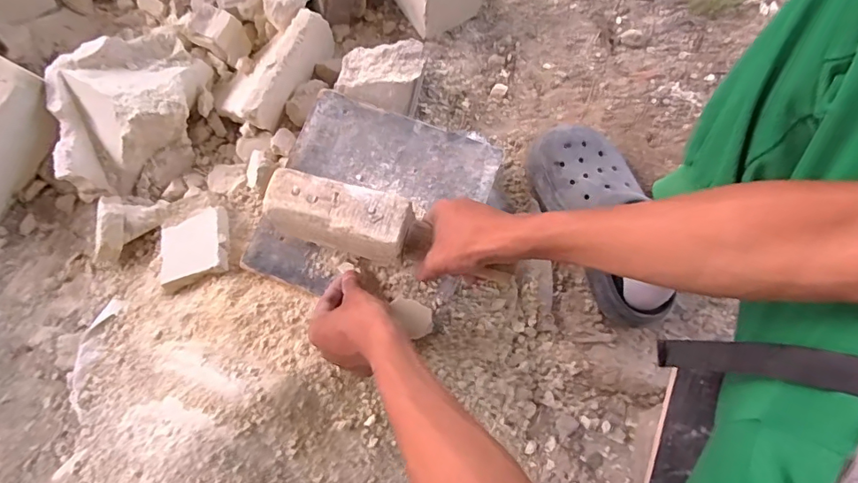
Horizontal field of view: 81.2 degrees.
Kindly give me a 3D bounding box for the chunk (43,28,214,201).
[{"bbox_3d":[-0.376,-0.164,0.653,0.181,0.091,0.174,-17,79,-5],"label":"chunk"}]

